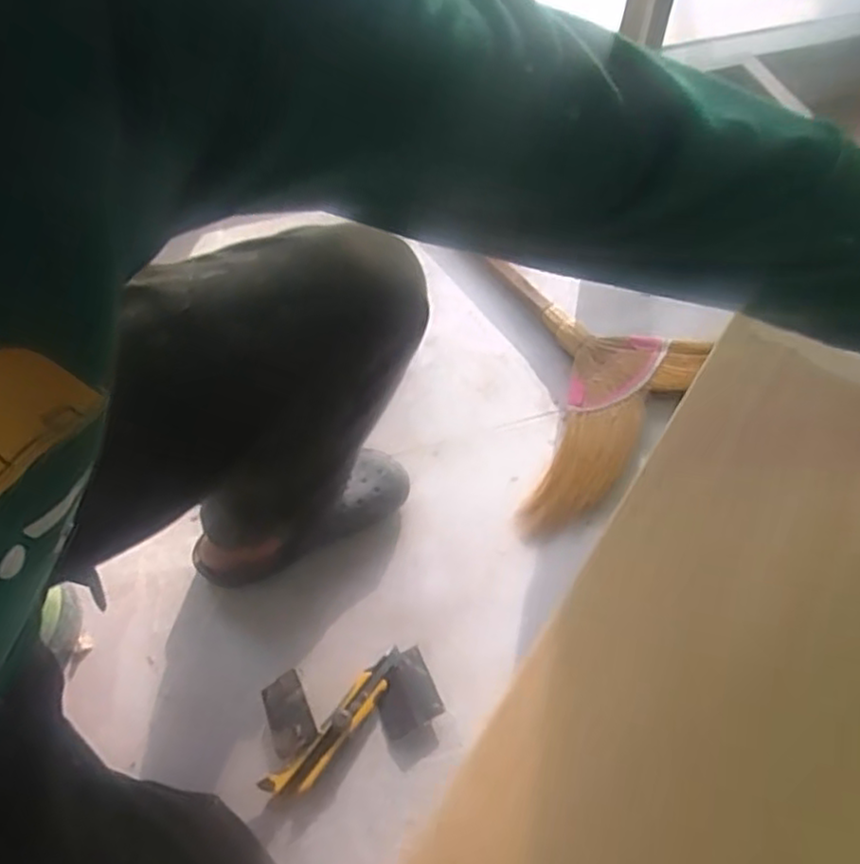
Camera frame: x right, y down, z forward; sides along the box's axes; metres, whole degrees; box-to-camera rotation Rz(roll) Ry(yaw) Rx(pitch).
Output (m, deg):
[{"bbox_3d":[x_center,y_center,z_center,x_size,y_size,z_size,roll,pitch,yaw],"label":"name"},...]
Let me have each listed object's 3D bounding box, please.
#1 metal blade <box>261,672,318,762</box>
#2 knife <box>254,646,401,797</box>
[{"bbox_3d":[-0.145,0.291,0.707,0.045,0.004,0.078,-30,59,1],"label":"metal blade"},{"bbox_3d":[-0.091,0.298,0.702,0.039,0.015,0.180,38,66,23],"label":"knife"}]

